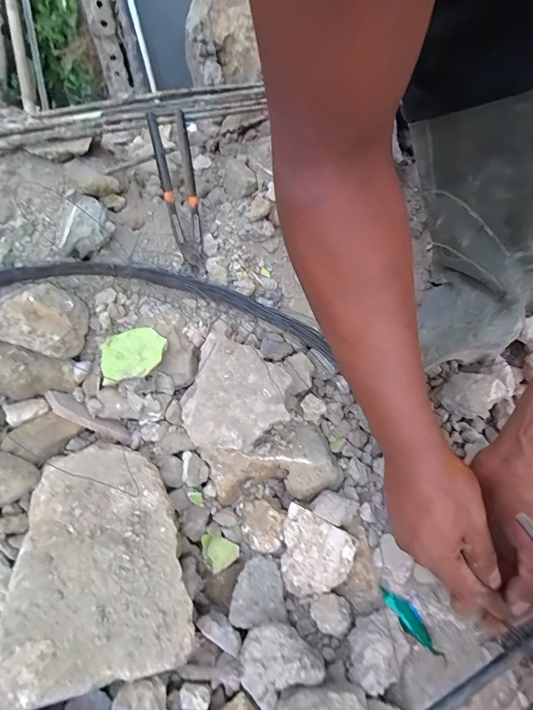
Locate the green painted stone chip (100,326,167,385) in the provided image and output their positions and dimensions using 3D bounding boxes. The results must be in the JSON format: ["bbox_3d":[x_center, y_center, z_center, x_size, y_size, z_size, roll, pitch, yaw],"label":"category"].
[{"bbox_3d":[-0.156,-0.002,0.419,0.071,0.007,0.065,-12,60,-12],"label":"green painted stone chip"}]

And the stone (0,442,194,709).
[{"bbox_3d":[-0.148,0.178,0.332,0.131,0.050,0.193,-2,51,-18],"label":"stone"}]

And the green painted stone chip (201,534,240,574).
[{"bbox_3d":[-0.053,0.213,0.394,0.033,0.012,0.041,-32,50,-26],"label":"green painted stone chip"}]

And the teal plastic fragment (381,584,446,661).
[{"bbox_3d":[0.138,0.253,0.341,0.022,0.014,0.068,-25,47,-19],"label":"teal plastic fragment"}]

